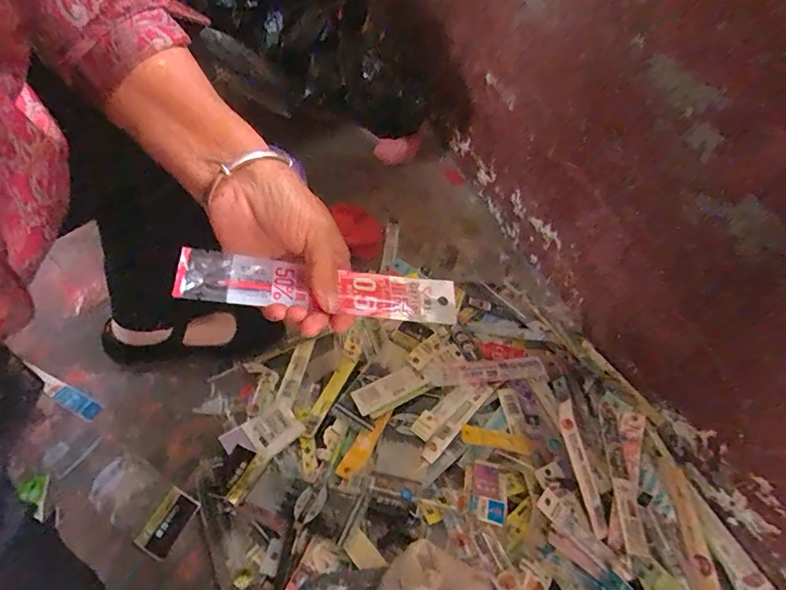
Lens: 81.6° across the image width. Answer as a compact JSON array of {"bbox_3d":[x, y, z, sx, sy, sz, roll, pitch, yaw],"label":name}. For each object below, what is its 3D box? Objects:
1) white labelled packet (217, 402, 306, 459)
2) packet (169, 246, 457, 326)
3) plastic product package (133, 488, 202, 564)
[{"bbox_3d":[-0.165,0.178,0.577,0.088,0.015,0.058,-32,59,-27],"label":"white labelled packet"},{"bbox_3d":[-0.044,-0.004,0.311,0.186,0.004,0.034,7,59,-17],"label":"packet"},{"bbox_3d":[-0.254,0.257,0.512,0.040,0.005,0.066,30,67,9],"label":"plastic product package"}]

